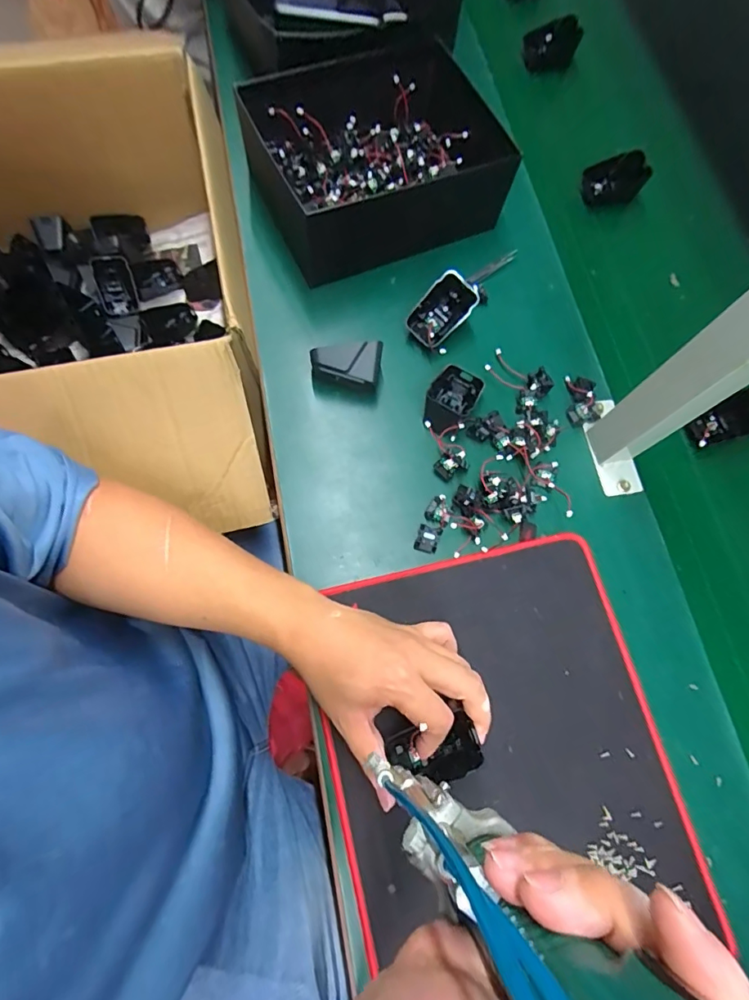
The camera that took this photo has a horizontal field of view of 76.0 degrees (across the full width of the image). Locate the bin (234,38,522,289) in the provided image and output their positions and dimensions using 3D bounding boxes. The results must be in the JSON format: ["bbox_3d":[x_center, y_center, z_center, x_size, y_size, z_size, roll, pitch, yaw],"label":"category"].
[{"bbox_3d":[0.008,-0.366,0.519,0.254,0.090,0.185,-21,75,-8],"label":"bin"}]

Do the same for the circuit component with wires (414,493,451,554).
[{"bbox_3d":[0.055,0.023,0.445,0.022,0.015,0.053,22,74,5],"label":"circuit component with wires"}]

